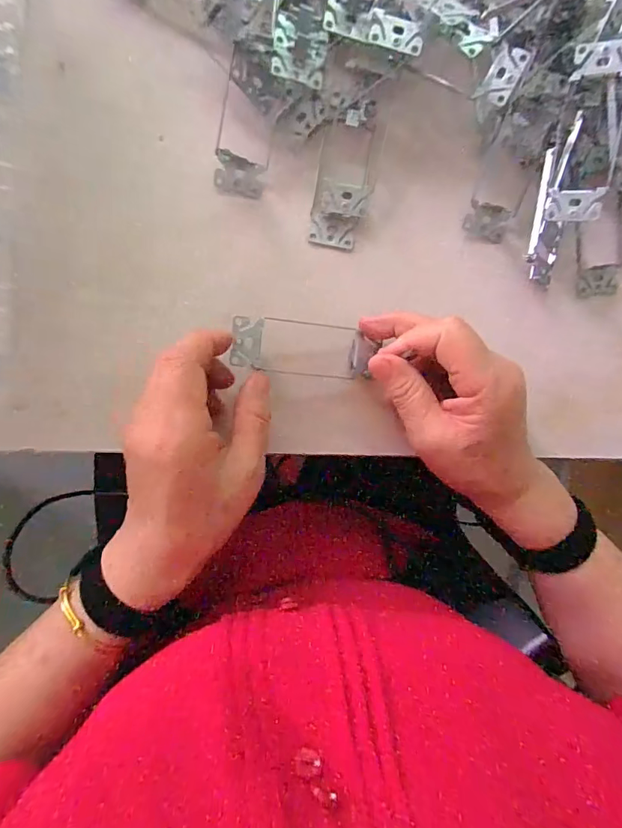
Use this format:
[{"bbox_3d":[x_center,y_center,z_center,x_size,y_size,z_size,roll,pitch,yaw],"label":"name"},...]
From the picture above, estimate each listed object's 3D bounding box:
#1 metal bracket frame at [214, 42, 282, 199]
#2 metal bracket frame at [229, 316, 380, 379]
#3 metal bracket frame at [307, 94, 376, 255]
[{"bbox_3d":[-0.042,-0.194,0.293,0.035,0.018,0.084,11,93,-5],"label":"metal bracket frame"},{"bbox_3d":[-0.004,-0.045,0.303,0.102,0.012,0.035,5,94,-17],"label":"metal bracket frame"},{"bbox_3d":[0.025,-0.168,0.302,0.038,0.014,0.099,9,93,-5],"label":"metal bracket frame"}]

